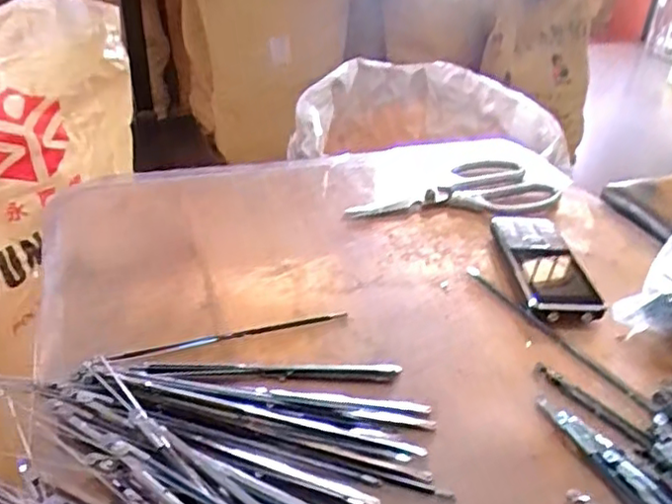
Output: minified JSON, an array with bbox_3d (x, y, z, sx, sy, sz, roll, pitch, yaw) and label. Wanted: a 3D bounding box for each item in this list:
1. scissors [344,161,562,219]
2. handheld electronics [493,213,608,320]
[{"bbox_3d":[0.099,-0.060,0.596,0.198,0.009,0.080,-7,34,-14],"label":"scissors"},{"bbox_3d":[0.155,0.011,0.481,0.058,0.022,0.114,1,32,-2],"label":"handheld electronics"}]

